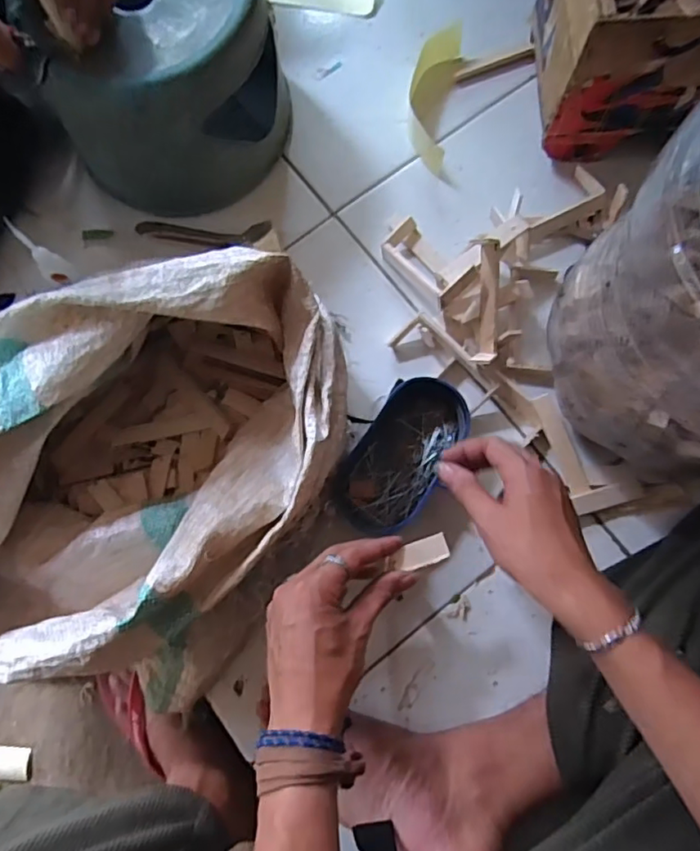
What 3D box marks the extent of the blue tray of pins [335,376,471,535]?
[{"bbox_3d":[0.052,0.028,0.564,0.084,0.036,0.162,34,79,8],"label":"blue tray of pins"}]

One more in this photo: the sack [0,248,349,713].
[{"bbox_3d":[-0.201,0.045,0.488,0.347,0.188,0.359,12,77,4],"label":"sack"}]

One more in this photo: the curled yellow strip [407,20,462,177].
[{"bbox_3d":[0.093,-0.370,0.645,0.051,0.032,0.171,10,77,3],"label":"curled yellow strip"}]

